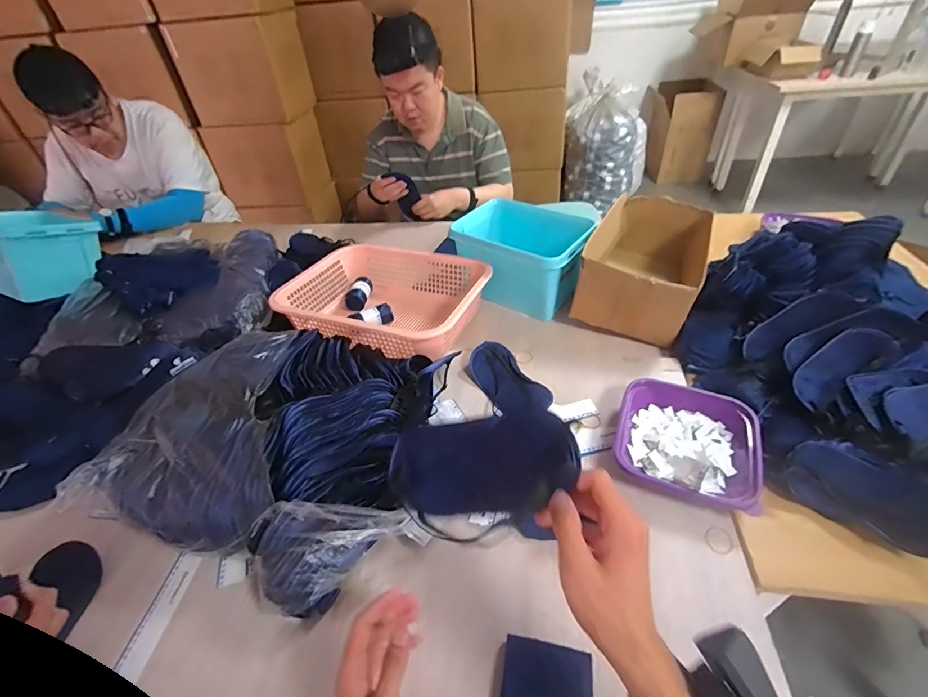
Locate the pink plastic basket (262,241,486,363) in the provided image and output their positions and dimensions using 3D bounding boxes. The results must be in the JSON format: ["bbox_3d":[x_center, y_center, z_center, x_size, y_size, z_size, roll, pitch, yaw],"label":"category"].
[{"bbox_3d":[-0.149,-0.092,0.899,0.379,0.134,0.316,16,46,23],"label":"pink plastic basket"}]

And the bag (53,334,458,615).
[{"bbox_3d":[-0.277,0.120,0.639,0.445,0.095,0.403,6,43,13],"label":"bag"}]

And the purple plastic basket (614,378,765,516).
[{"bbox_3d":[0.317,0.131,0.613,0.182,0.047,0.190,13,45,21],"label":"purple plastic basket"}]

